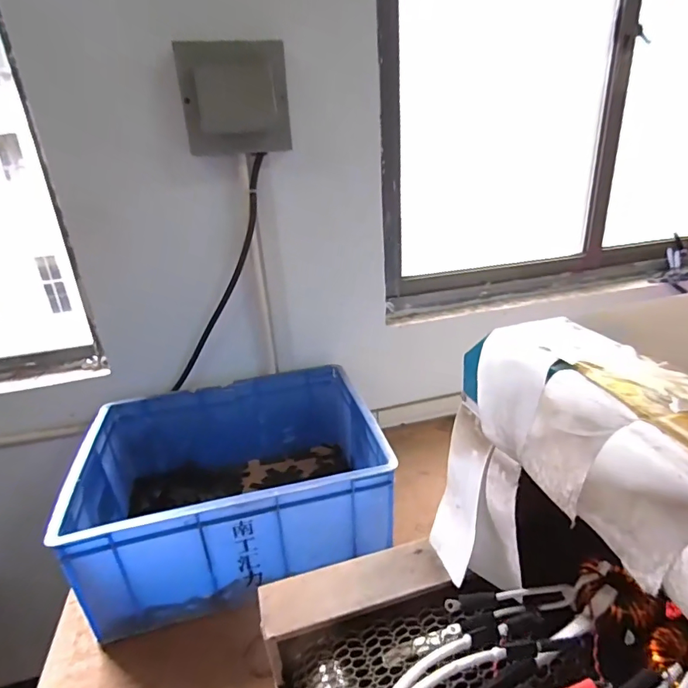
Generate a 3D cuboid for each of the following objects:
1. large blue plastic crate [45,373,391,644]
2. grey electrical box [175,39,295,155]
[{"bbox_3d":[-0.210,0.266,0.911,0.525,0.219,0.406,-9,24,-12],"label":"large blue plastic crate"},{"bbox_3d":[-0.194,-0.440,0.818,0.190,0.167,0.044,-11,24,-15],"label":"grey electrical box"}]

